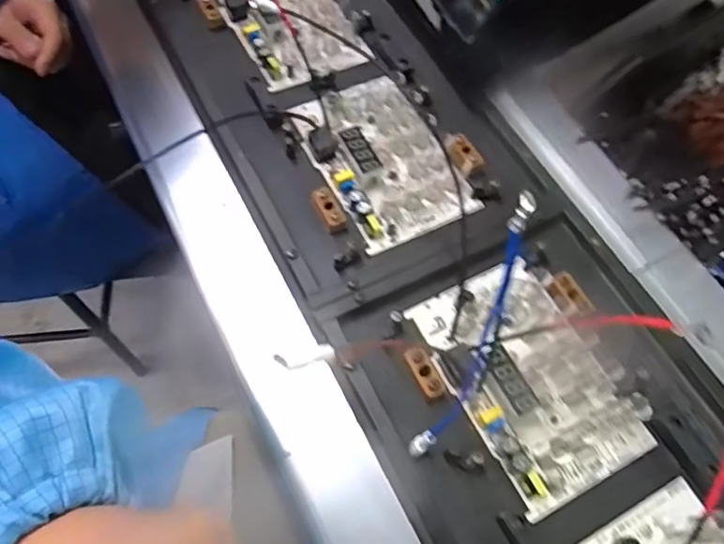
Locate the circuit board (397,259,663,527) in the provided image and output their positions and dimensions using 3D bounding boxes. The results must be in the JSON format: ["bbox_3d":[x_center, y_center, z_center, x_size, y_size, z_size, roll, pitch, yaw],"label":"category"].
[{"bbox_3d":[0.099,0.057,0.330,0.088,0.020,0.136,-26,69,-12],"label":"circuit board"}]

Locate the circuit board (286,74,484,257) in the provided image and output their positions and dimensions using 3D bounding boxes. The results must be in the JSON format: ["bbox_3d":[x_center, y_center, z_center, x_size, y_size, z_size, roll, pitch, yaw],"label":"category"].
[{"bbox_3d":[0.012,-0.085,0.402,0.084,0.020,0.134,-27,69,-13],"label":"circuit board"}]

